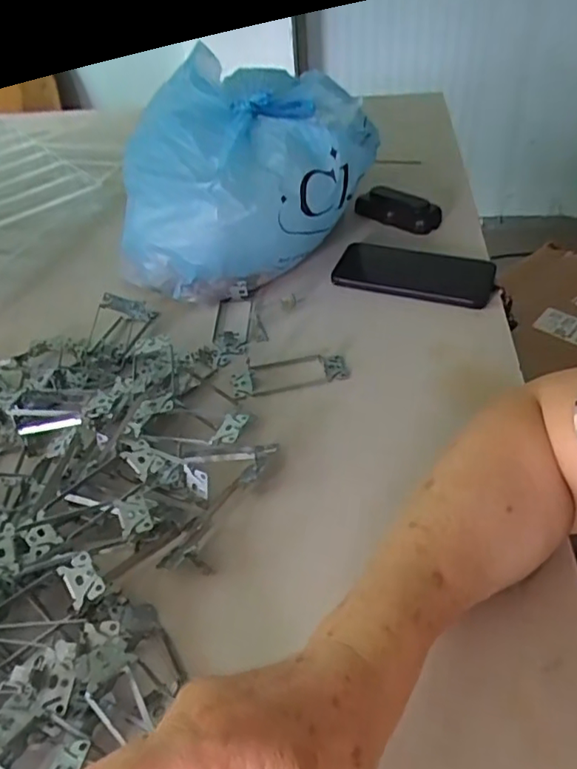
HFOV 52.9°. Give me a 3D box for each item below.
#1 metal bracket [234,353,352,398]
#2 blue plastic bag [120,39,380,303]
[{"bbox_3d":[0.001,-0.011,0.541,0.105,0.007,0.040,-8,45,-5],"label":"metal bracket"},{"bbox_3d":[-0.041,-0.223,0.647,0.244,0.161,0.248,11,46,14],"label":"blue plastic bag"}]

